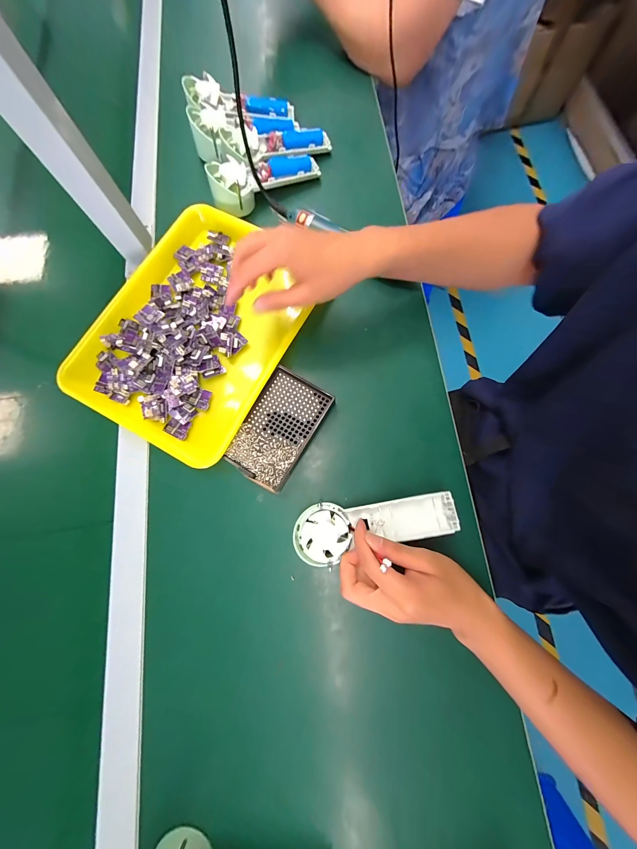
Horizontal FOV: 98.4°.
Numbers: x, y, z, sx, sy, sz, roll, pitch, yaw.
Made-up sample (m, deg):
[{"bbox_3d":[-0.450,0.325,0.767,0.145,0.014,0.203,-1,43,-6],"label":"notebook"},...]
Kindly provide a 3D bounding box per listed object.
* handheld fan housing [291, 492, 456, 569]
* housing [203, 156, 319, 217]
[{"bbox_3d":[0.062,0.111,0.302,0.174,0.029,0.058,-7,77,-5],"label":"handheld fan housing"},{"bbox_3d":[-0.081,-0.380,0.421,0.171,0.044,0.055,-20,77,-3],"label":"housing"}]

